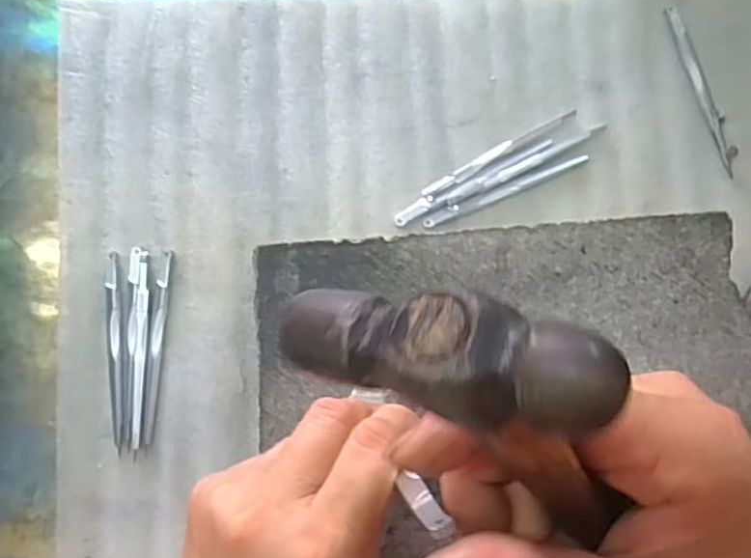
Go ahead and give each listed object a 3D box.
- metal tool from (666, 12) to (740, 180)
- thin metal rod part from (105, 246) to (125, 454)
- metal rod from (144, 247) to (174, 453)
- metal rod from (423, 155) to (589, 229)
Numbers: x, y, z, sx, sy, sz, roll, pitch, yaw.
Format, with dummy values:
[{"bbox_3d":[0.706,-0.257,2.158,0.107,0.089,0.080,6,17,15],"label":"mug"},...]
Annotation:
[{"bbox_3d":[0.193,-0.112,0.370,0.010,0.004,0.107,-16,81,-5],"label":"metal tool"},{"bbox_3d":[-0.140,0.038,0.336,0.007,0.004,0.105,-5,81,-3],"label":"thin metal rod part"},{"bbox_3d":[-0.118,0.036,0.337,0.006,0.004,0.103,4,80,-2],"label":"metal rod"},{"bbox_3d":[0.075,-0.049,0.354,0.101,0.004,0.006,-22,82,-6],"label":"metal rod"}]

